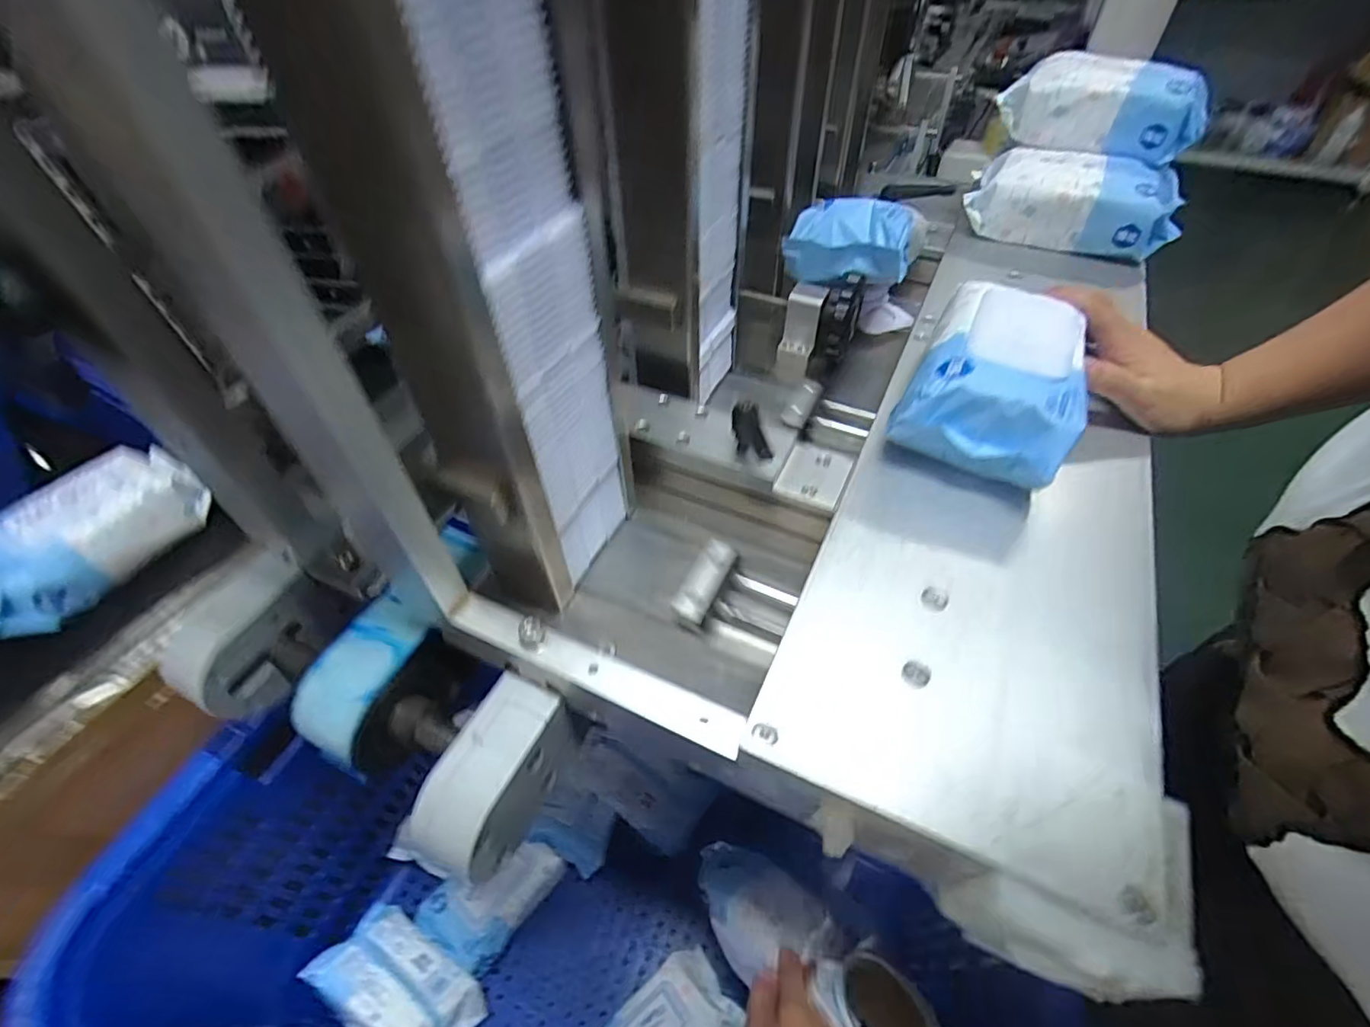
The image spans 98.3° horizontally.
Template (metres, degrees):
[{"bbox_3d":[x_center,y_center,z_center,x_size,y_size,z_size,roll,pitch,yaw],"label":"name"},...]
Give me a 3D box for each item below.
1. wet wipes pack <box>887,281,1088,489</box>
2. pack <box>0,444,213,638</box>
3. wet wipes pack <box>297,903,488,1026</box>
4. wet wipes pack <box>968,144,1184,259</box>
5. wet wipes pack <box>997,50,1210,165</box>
[{"bbox_3d":[0.213,-0.090,0.399,0.101,0.058,0.148,25,54,22],"label":"wet wipes pack"},{"bbox_3d":[-0.529,0.020,0.521,0.091,0.064,0.185,25,54,22],"label":"pack"},{"bbox_3d":[-0.321,0.529,0.660,0.177,0.045,0.104,29,28,20],"label":"wet wipes pack"},{"bbox_3d":[0.398,-0.321,0.604,0.189,0.063,0.111,18,52,17],"label":"wet wipes pack"},{"bbox_3d":[0.433,-0.425,0.616,0.187,0.063,0.088,25,54,22],"label":"wet wipes pack"}]

